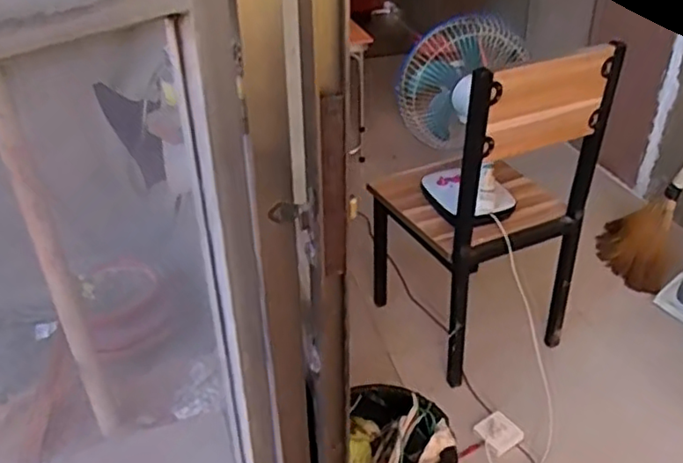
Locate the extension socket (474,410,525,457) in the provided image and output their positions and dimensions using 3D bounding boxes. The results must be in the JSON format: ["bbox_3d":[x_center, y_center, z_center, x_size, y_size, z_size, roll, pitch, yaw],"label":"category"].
[{"bbox_3d":[0.380,0.484,1.505,0.092,0.022,0.094,-23,39,-27],"label":"extension socket"}]

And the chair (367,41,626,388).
[{"bbox_3d":[0.348,-0.088,1.555,0.393,0.798,0.419,-17,36,-19],"label":"chair"}]

